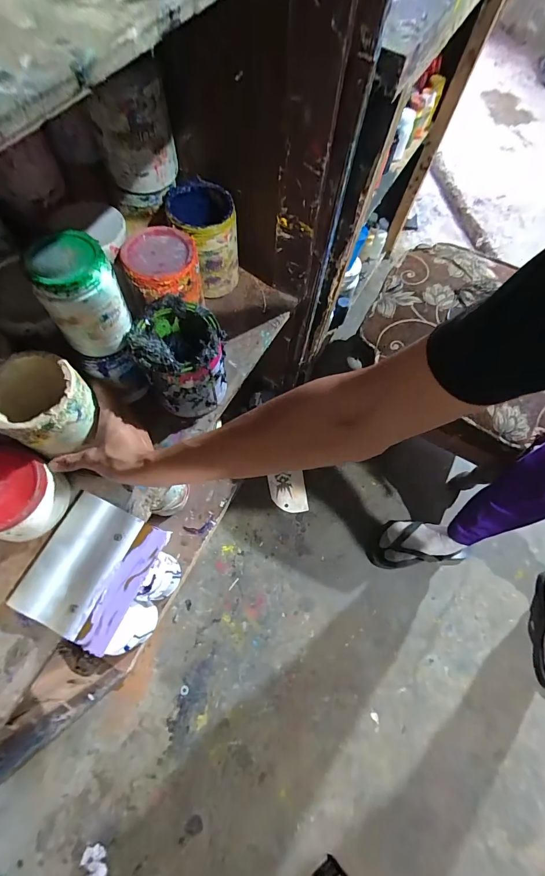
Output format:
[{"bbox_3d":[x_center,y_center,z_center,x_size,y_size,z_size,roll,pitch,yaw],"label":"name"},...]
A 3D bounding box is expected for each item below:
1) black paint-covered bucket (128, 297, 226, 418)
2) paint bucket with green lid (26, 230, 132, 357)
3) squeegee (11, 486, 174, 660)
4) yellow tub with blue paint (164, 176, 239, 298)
[{"bbox_3d":[-0.127,-0.109,0.485,0.109,0.127,0.119,2,68,-5],"label":"black paint-covered bucket"},{"bbox_3d":[-0.208,-0.156,0.379,0.078,0.108,0.072,2,68,-5],"label":"paint bucket with green lid"},{"bbox_3d":[-0.220,0.158,0.423,0.124,0.017,0.147,26,70,7],"label":"squeegee"},{"bbox_3d":[-0.110,-0.313,0.552,0.094,0.124,0.107,-19,71,-13],"label":"yellow tub with blue paint"}]

